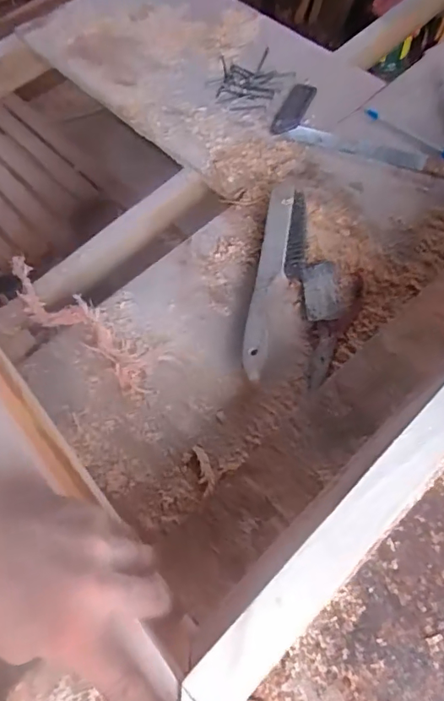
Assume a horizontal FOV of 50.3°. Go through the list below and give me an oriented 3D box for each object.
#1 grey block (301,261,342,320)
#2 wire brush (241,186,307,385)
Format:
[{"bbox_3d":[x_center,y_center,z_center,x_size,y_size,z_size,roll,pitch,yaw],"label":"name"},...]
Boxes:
[{"bbox_3d":[0.104,-0.063,0.498,0.035,0.007,0.072,-2,63,3],"label":"grey block"},{"bbox_3d":[0.064,-0.078,0.503,0.054,0.034,0.234,8,64,8],"label":"wire brush"}]

